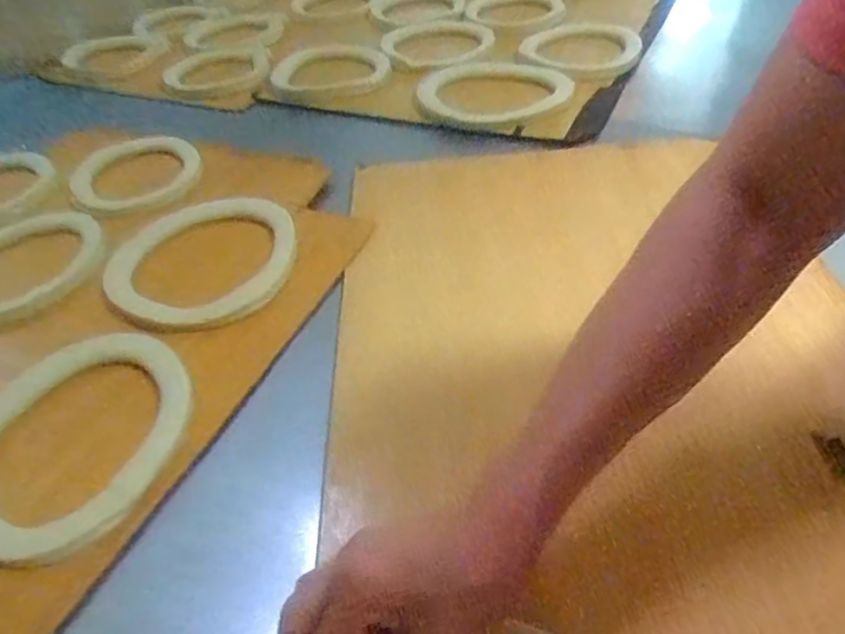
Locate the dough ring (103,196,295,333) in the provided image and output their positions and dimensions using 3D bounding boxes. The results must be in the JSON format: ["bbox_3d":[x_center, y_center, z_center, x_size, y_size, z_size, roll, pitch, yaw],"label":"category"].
[{"bbox_3d":[-0.202,-0.053,0.586,0.170,0.020,0.164,-3,43,3],"label":"dough ring"}]

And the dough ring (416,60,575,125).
[{"bbox_3d":[0.093,-0.292,0.809,0.194,0.016,0.172,-24,46,-19],"label":"dough ring"}]

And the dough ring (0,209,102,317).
[{"bbox_3d":[-0.388,-0.052,0.610,0.151,0.025,0.133,-29,48,-23],"label":"dough ring"}]

